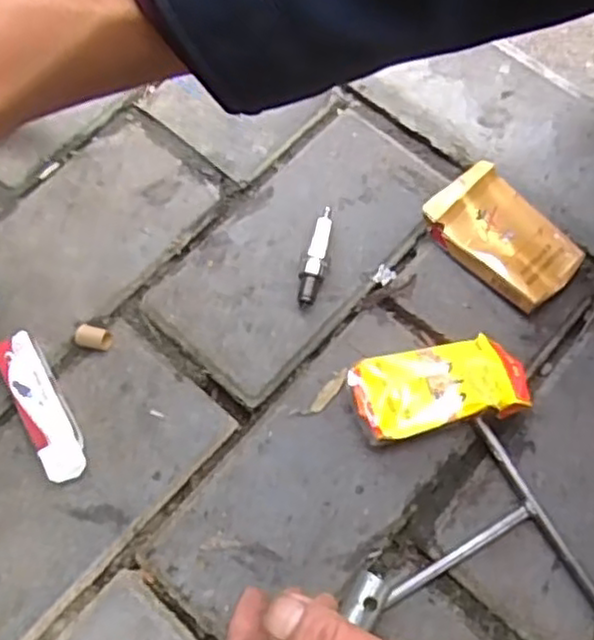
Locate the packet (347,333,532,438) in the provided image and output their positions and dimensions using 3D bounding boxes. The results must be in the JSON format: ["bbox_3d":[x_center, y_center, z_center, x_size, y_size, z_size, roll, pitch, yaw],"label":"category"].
[{"bbox_3d":[0.094,0.046,0.476,0.110,0.034,0.056,-9,70,-3],"label":"packet"}]

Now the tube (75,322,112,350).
[{"bbox_3d":[-0.141,0.013,0.499,0.026,0.013,0.015,19,71,7],"label":"tube"}]

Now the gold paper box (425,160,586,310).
[{"bbox_3d":[0.153,-0.064,0.522,0.108,0.028,0.074,43,76,14],"label":"gold paper box"}]

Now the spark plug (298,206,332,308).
[{"bbox_3d":[0.015,-0.046,0.516,0.015,0.019,0.076,15,71,6],"label":"spark plug"}]

